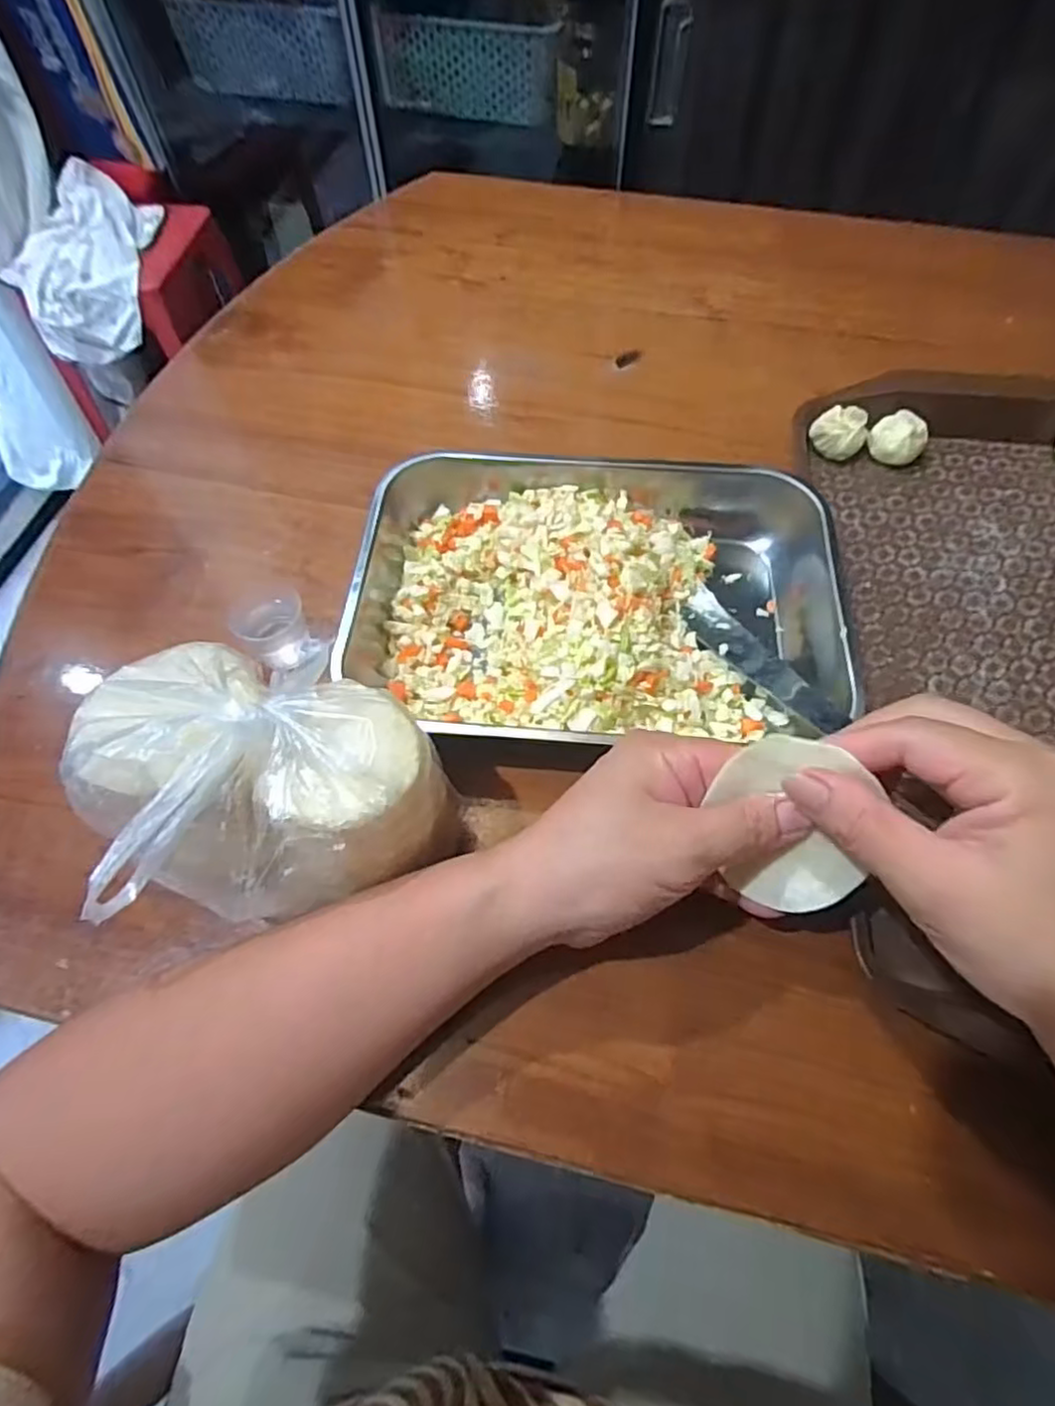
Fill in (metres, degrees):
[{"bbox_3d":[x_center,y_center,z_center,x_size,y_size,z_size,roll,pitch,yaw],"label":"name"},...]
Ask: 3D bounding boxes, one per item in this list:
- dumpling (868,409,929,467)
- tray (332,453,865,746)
[{"bbox_3d":[0.237,-0.169,0.434,0.033,0.025,0.027,28,65,15],"label":"dumpling"},{"bbox_3d":[0.035,-0.075,0.379,0.255,0.038,0.213,2,61,2],"label":"tray"}]

